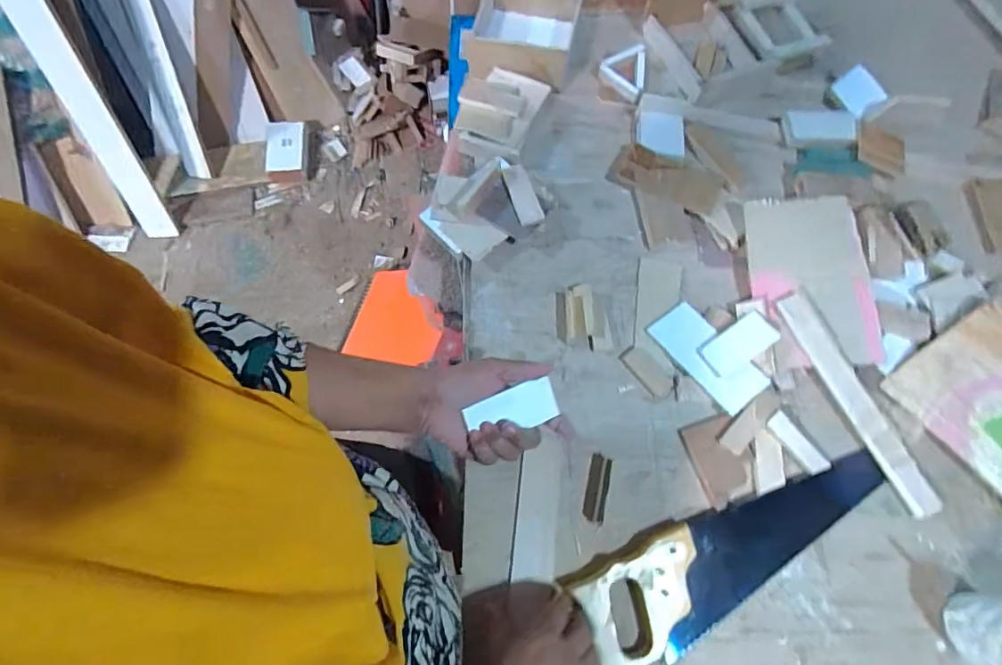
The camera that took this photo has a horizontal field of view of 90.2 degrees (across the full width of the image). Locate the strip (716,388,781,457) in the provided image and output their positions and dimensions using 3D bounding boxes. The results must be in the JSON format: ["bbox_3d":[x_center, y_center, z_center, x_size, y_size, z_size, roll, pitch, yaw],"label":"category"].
[{"bbox_3d":[0.283,0.099,0.564,0.027,0.010,0.089,41,75,15],"label":"strip"}]

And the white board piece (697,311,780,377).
[{"bbox_3d":[0.278,0.014,0.587,0.085,0.006,0.044,-35,72,4],"label":"white board piece"}]

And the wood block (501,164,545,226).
[{"bbox_3d":[0.026,-0.181,0.644,0.032,0.008,0.090,-23,75,10],"label":"wood block"}]

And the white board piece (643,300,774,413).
[{"bbox_3d":[0.245,0.028,0.593,0.061,0.013,0.135,-36,72,-12],"label":"white board piece"}]

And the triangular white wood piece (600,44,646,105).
[{"bbox_3d":[0.182,-0.391,0.746,0.064,0.018,0.103,9,70,5],"label":"triangular white wood piece"}]

